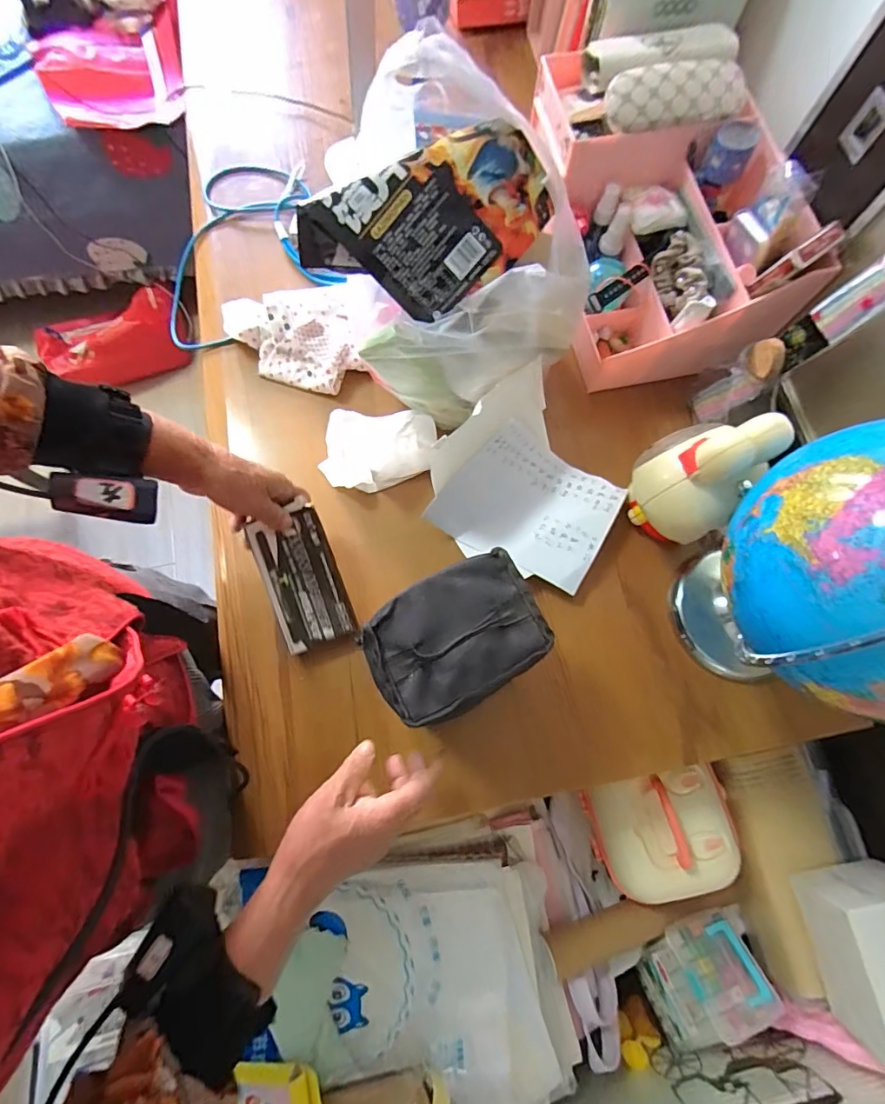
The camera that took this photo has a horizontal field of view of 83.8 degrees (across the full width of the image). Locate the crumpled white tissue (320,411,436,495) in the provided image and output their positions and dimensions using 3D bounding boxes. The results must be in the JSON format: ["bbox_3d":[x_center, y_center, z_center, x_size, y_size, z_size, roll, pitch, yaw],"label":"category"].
[{"bbox_3d":[-0.082,-0.127,0.589,0.135,0.055,0.090,-23,75,-7],"label":"crumpled white tissue"}]

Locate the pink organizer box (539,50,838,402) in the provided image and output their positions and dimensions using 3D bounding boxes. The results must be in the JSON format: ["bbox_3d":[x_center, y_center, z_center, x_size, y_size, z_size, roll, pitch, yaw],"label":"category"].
[{"bbox_3d":[0.258,-0.417,0.602,0.221,0.181,0.353,-11,74,-4],"label":"pink organizer box"}]

